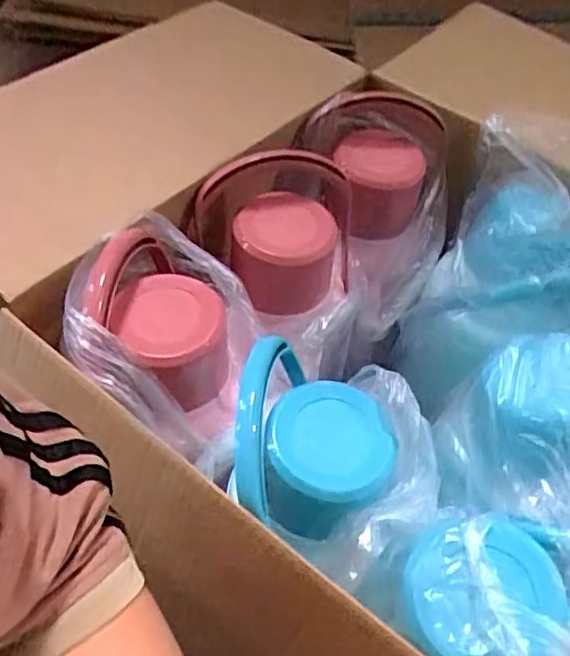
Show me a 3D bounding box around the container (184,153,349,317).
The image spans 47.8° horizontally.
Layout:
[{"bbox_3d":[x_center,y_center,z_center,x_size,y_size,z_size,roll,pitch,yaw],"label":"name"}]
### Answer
[{"bbox_3d":[-0.010,-0.097,0.639,0.157,0.133,0.132,11,52,3],"label":"container"}]

